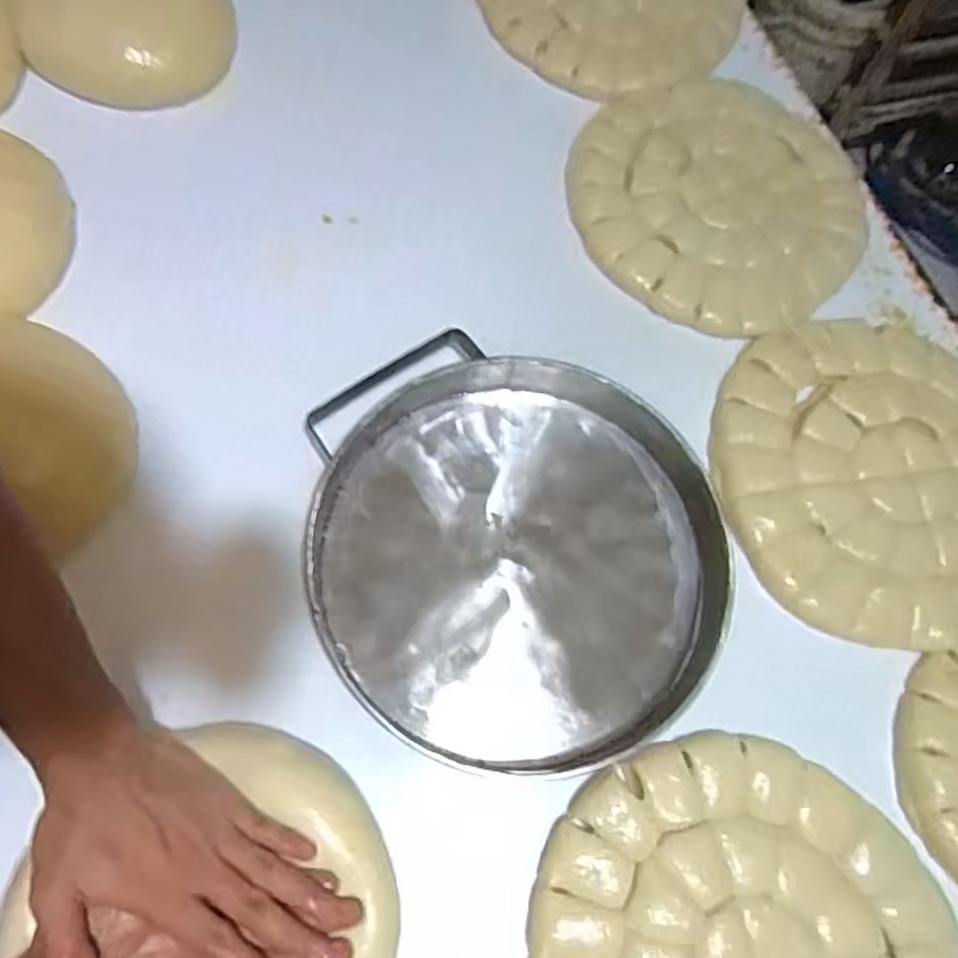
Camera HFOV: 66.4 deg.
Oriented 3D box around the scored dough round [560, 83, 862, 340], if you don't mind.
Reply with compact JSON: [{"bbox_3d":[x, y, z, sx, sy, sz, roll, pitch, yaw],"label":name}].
[{"bbox_3d":[0.239,-0.287,0.717,0.280,0.017,0.292,1,71,-2],"label":"scored dough round"}]

